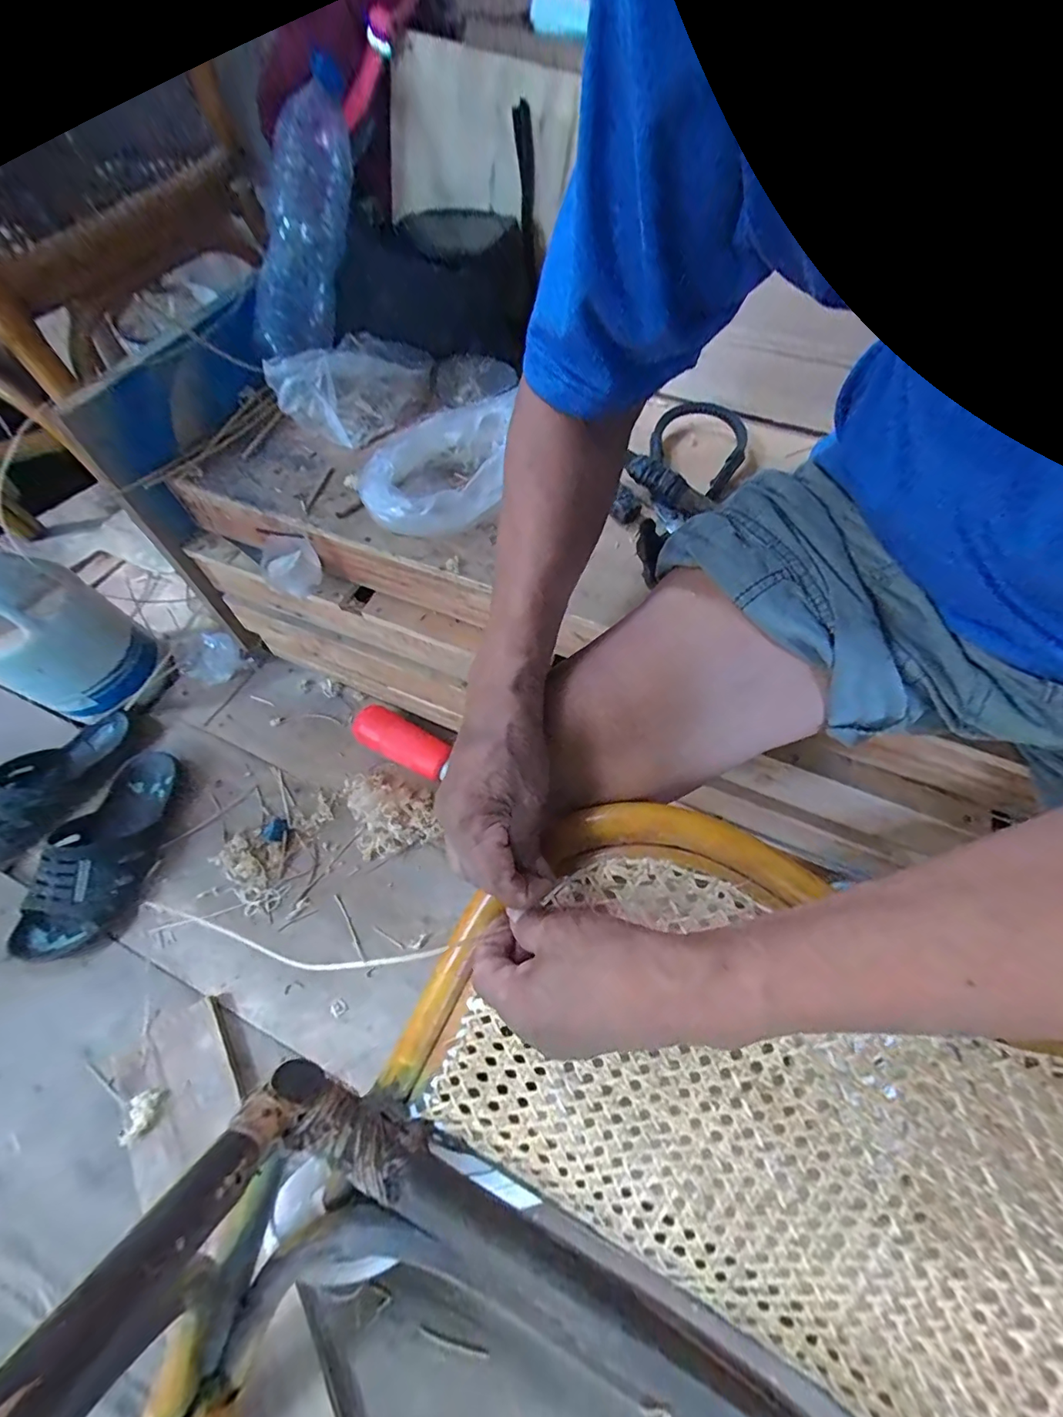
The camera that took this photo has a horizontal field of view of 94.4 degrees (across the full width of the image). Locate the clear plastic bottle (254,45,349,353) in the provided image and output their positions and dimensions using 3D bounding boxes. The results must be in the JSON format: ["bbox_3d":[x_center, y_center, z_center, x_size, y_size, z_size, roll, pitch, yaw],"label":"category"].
[{"bbox_3d":[-0.238,-0.511,0.517,0.063,0.082,0.283,11,91,6],"label":"clear plastic bottle"}]

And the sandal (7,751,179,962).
[{"bbox_3d":[-0.507,0.160,0.581,0.106,0.061,0.243,2,62,0],"label":"sandal"}]

